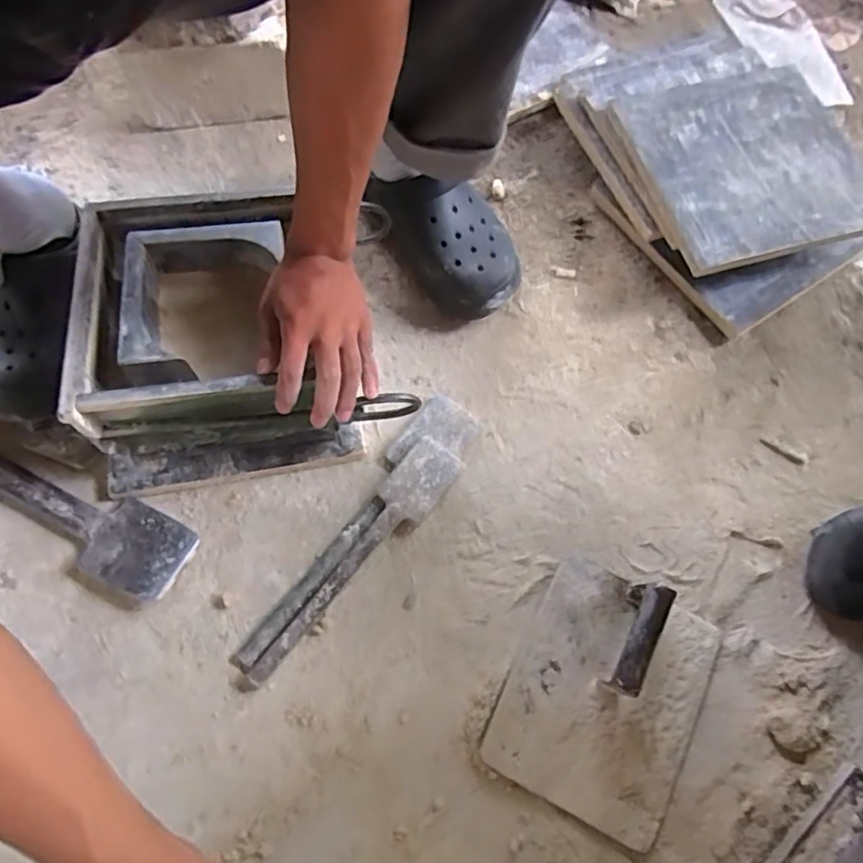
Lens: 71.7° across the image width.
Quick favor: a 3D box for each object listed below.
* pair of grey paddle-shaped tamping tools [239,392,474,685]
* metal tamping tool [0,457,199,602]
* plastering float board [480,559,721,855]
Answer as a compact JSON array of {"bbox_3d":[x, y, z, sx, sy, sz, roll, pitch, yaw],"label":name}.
[{"bbox_3d":[-0.064,0.102,0.592,0.070,0.027,0.325,35,71,10],"label":"pair of grey paddle-shaped tamping tools"},{"bbox_3d":[-0.390,0.069,0.587,0.334,0.027,0.073,22,69,6],"label":"metal tamping tool"},{"bbox_3d":[0.163,0.234,0.533,0.172,0.060,0.210,27,70,8],"label":"plastering float board"}]

